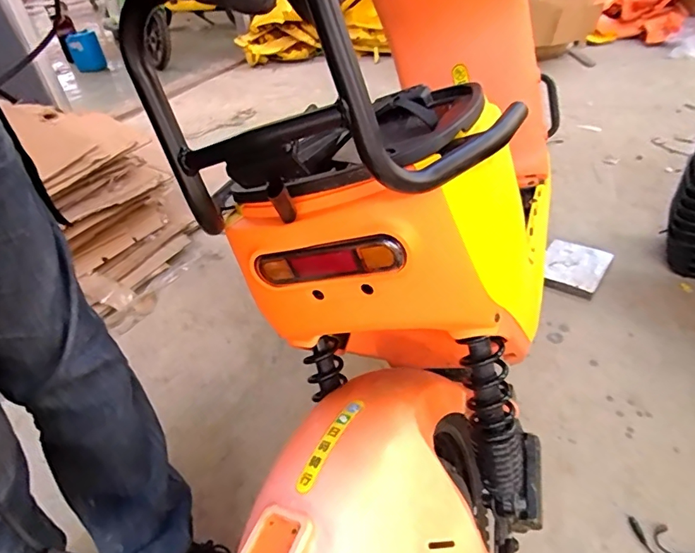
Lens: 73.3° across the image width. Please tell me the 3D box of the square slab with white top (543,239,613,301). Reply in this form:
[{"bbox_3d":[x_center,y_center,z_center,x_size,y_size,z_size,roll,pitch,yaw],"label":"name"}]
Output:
[{"bbox_3d":[0.572,-0.021,1.195,0.149,0.050,0.177,23,47,32],"label":"square slab with white top"}]

